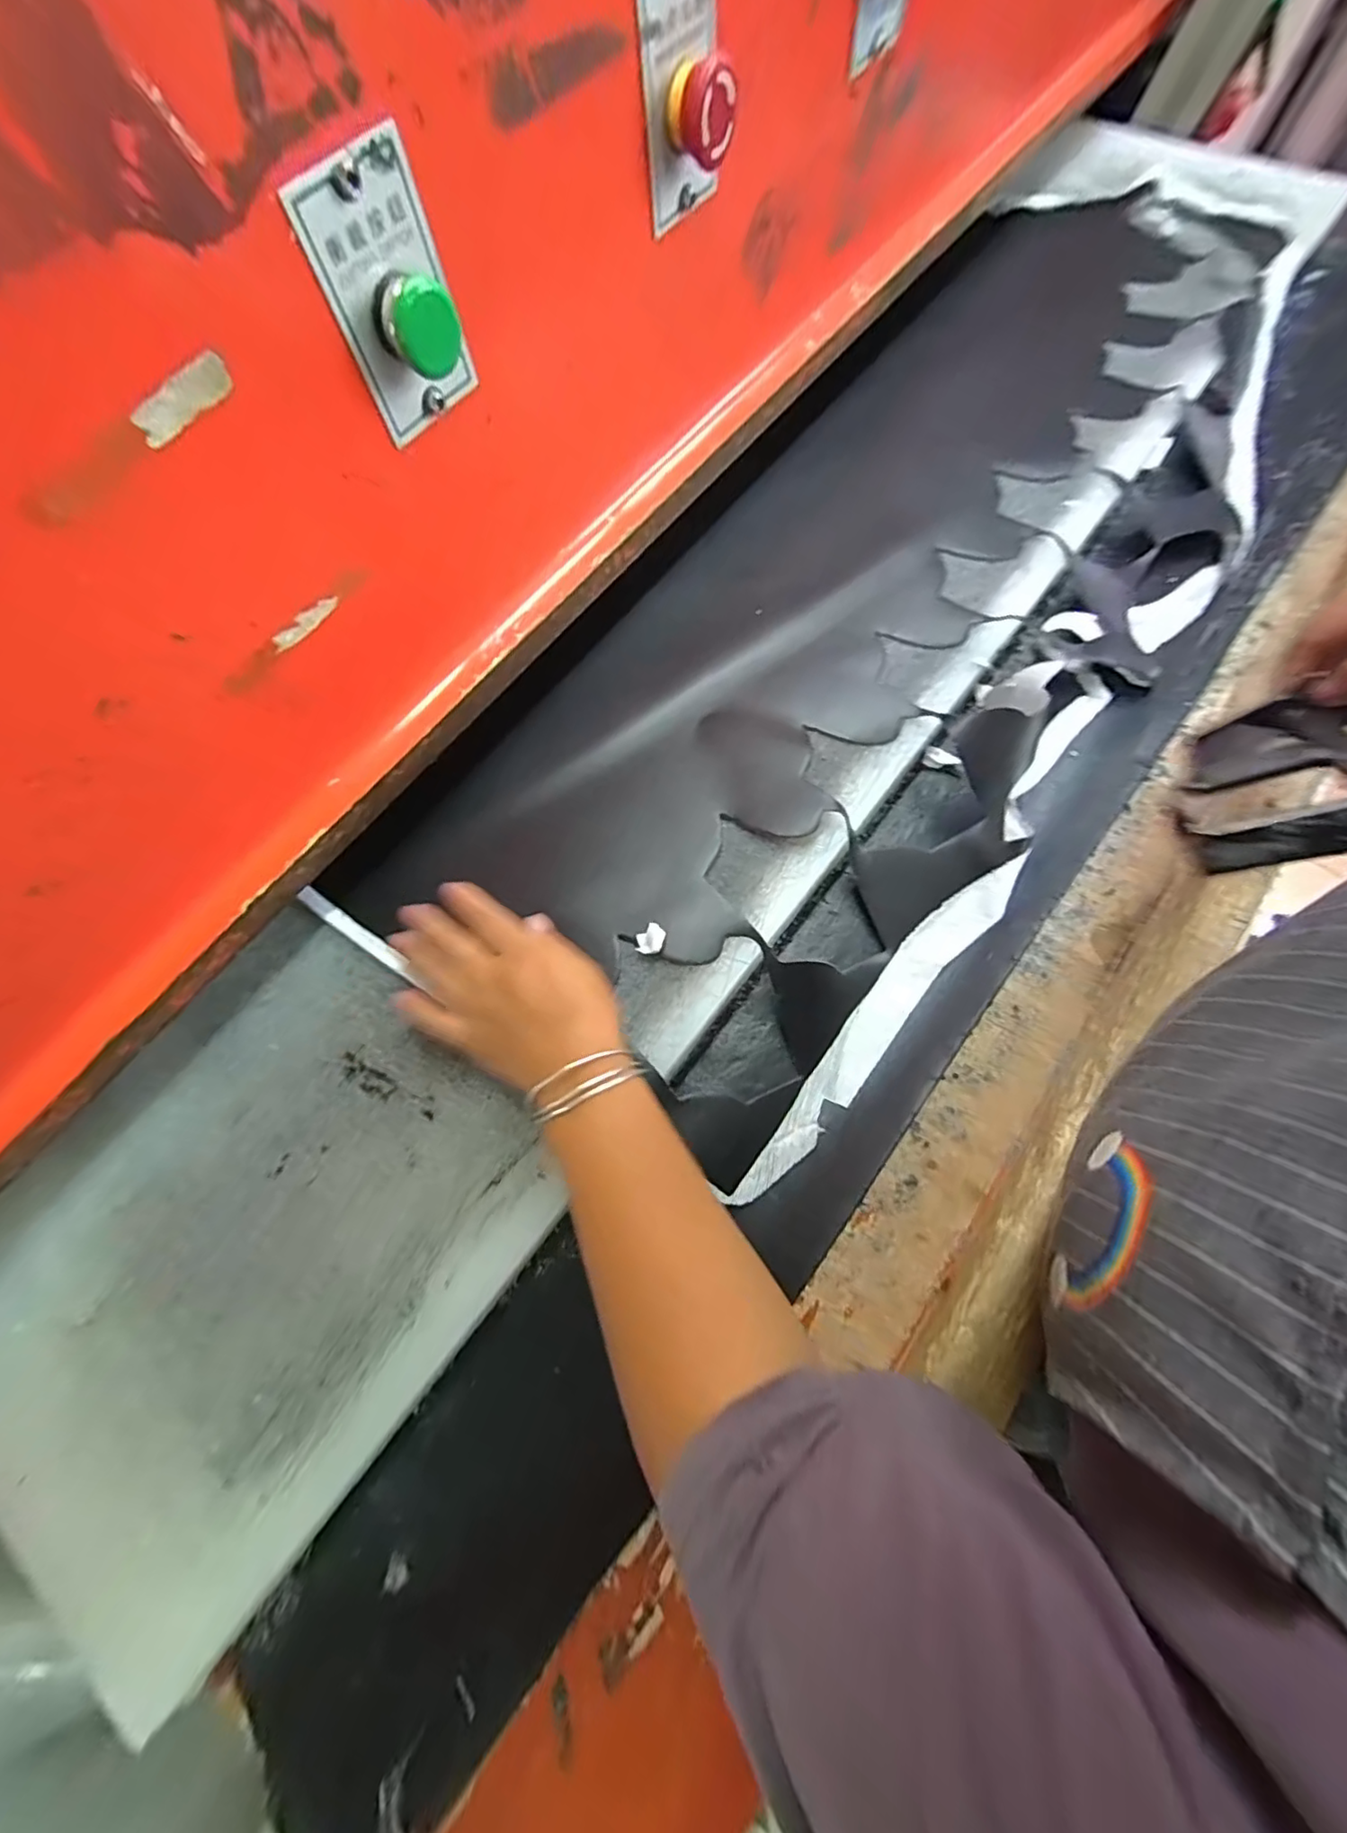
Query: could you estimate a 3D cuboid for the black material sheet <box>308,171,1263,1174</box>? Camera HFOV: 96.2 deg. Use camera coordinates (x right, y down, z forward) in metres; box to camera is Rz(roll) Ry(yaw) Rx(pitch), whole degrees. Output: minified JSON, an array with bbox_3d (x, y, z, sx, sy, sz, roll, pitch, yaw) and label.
[{"bbox_3d":[0.208,-0.282,0.502,0.381,0.054,0.997,38,79,9],"label":"black material sheet"}]

